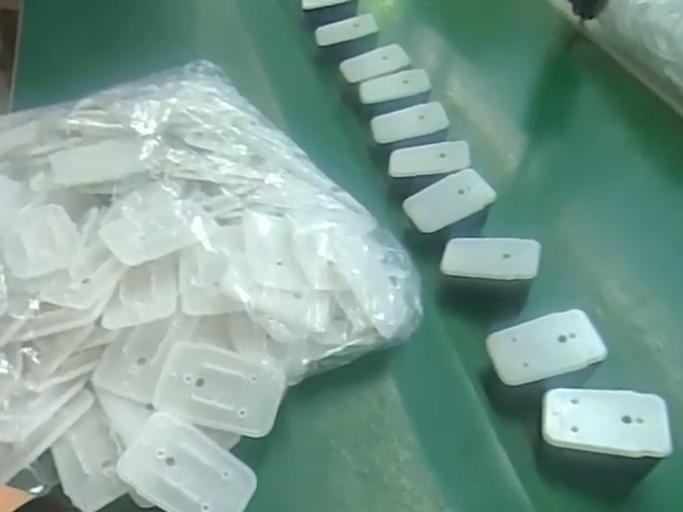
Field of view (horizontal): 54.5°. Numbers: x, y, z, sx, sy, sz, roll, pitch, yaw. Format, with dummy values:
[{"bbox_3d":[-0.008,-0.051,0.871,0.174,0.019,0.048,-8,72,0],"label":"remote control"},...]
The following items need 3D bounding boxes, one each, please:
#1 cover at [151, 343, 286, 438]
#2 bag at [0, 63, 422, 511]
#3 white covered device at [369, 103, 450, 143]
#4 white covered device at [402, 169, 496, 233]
[{"bbox_3d":[-0.068,0.076,0.376,0.067,0.004,0.043,16,67,2],"label":"cover"},{"bbox_3d":[-0.135,-0.008,0.457,0.290,0.073,0.365,-24,52,-29],"label":"bag"},{"bbox_3d":[0.063,-0.124,0.624,0.070,0.028,0.009,-10,-1,13],"label":"white covered device"},{"bbox_3d":[0.089,-0.045,0.548,0.069,0.035,0.016,-25,4,16],"label":"white covered device"}]

